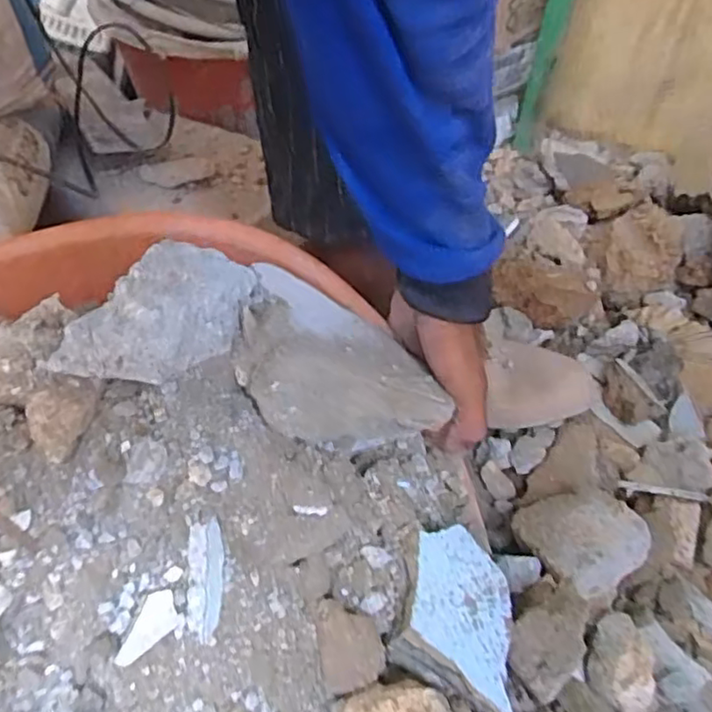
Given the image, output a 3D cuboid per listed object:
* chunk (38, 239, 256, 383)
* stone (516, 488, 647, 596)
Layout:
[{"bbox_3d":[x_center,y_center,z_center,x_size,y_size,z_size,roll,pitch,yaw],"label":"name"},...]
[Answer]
[{"bbox_3d":[-0.108,-0.021,0.370,0.063,0.040,0.122,24,44,21],"label":"chunk"},{"bbox_3d":[0.144,0.122,0.437,0.068,0.039,0.067,3,41,-3],"label":"stone"}]

